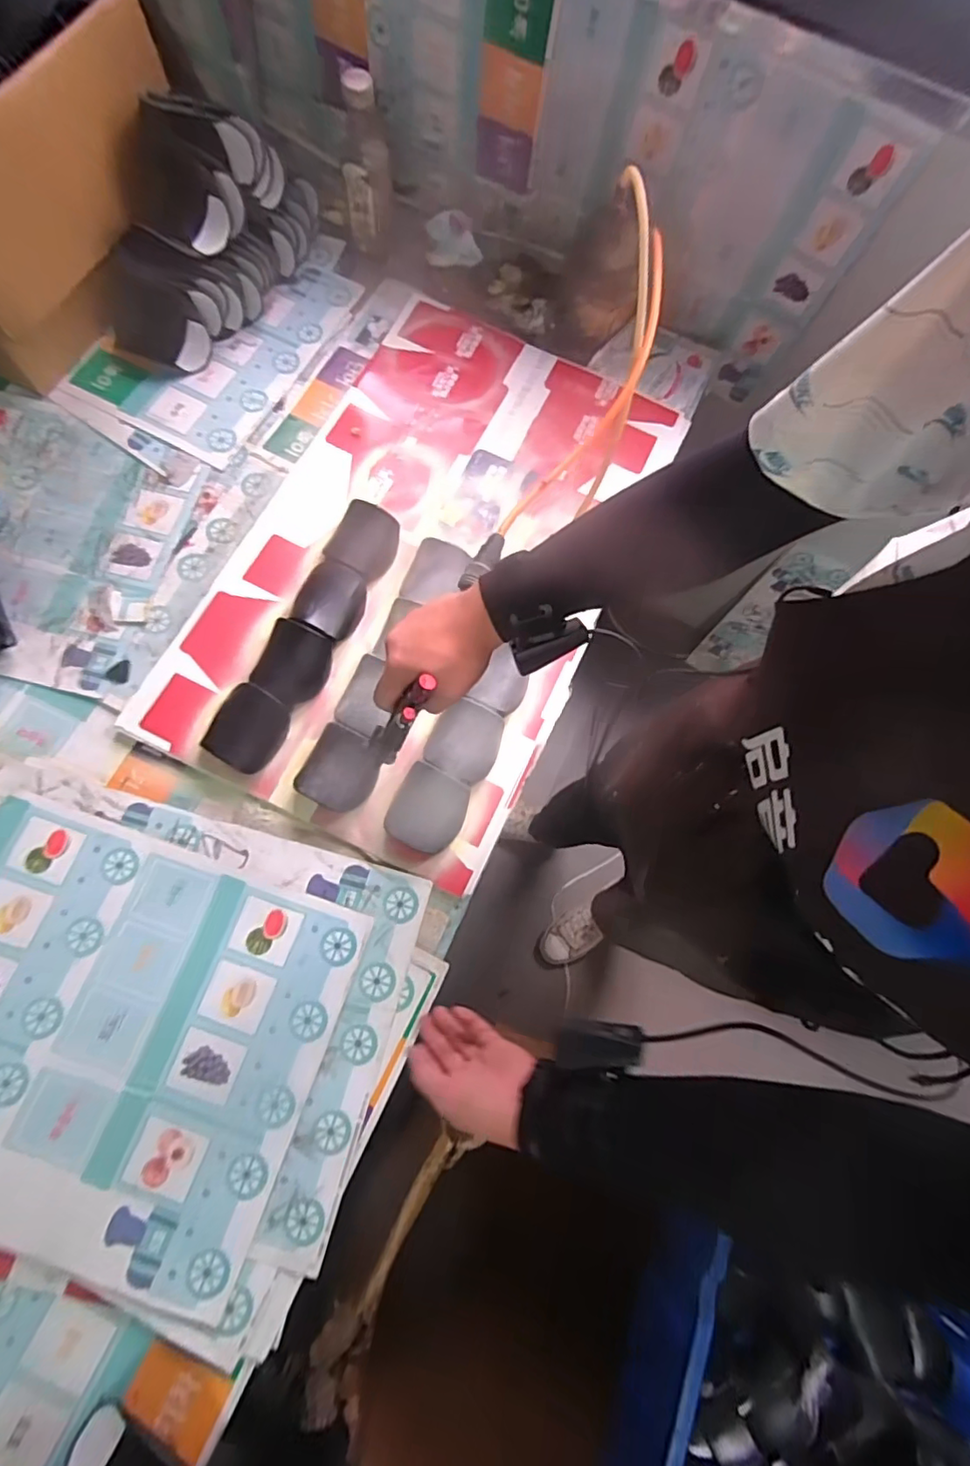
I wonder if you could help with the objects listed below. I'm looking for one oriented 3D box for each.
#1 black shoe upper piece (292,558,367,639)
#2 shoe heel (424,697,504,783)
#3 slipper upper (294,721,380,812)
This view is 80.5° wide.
[{"bbox_3d":[-0.197,-0.168,0.738,0.082,0.041,0.094,22,74,1],"label":"black shoe upper piece"},{"bbox_3d":[-0.023,0.013,0.703,0.084,0.056,0.096,26,74,4],"label":"shoe heel"},{"bbox_3d":[-0.170,0.042,0.672,0.084,0.049,0.093,27,74,5],"label":"slipper upper"}]

